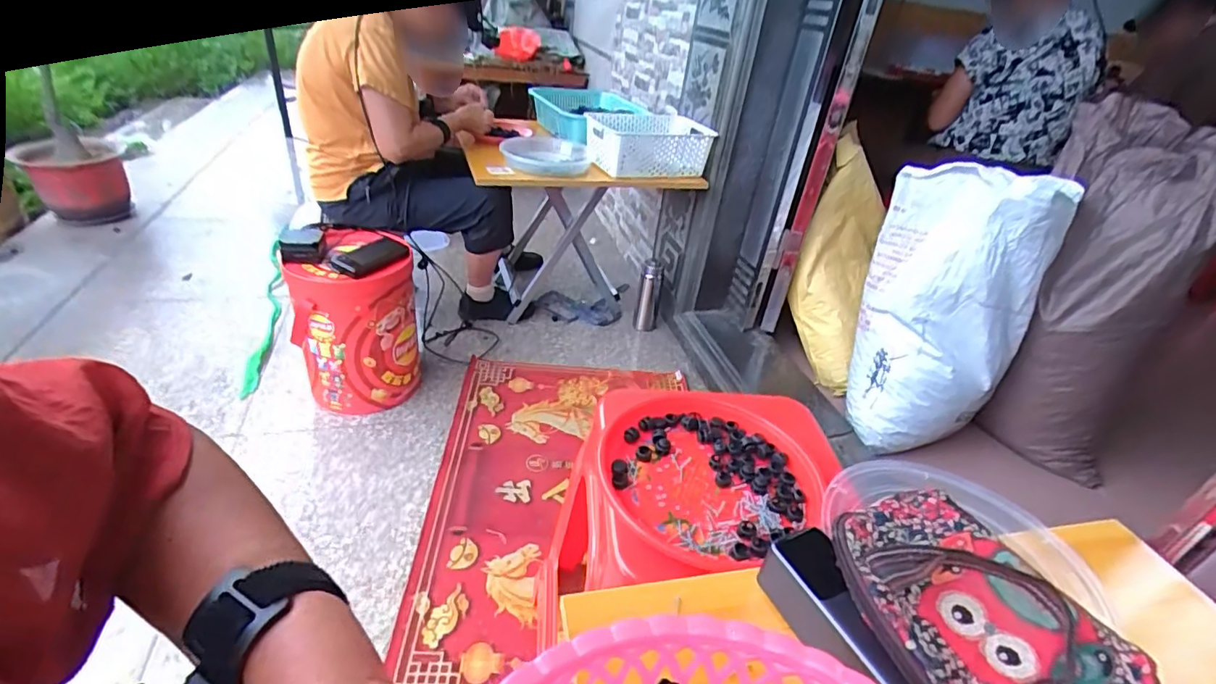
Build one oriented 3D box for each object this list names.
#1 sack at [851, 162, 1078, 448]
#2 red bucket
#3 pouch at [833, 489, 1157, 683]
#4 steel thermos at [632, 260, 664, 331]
[{"bbox_3d":[0.777,-0.087,1.312,0.334,0.615,0.313,22,36,20],"label":"sack"},{"bbox_3d":[-0.561,-0.037,1.251,0.235,0.369,0.235,6,33,-4],"label":"red bucket"},{"bbox_3d":[0.264,0.195,0.391,0.161,0.033,0.202,-13,39,-28],"label":"pouch"},{"bbox_3d":[0.125,-0.142,1.685,0.070,0.204,0.070,10,33,4],"label":"steel thermos"}]

